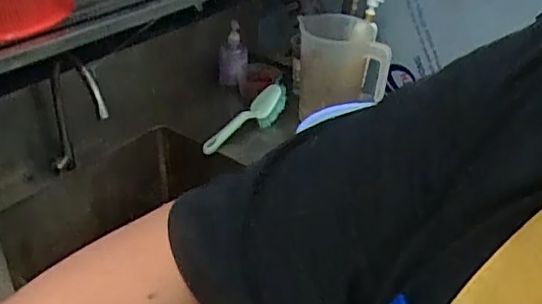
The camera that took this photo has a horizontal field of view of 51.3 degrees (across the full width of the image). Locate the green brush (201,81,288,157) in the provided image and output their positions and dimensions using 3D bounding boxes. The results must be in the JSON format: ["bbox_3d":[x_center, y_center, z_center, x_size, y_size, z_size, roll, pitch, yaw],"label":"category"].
[{"bbox_3d":[-0.057,-0.075,1.317,0.264,0.074,0.054,-37,49,-25],"label":"green brush"}]

